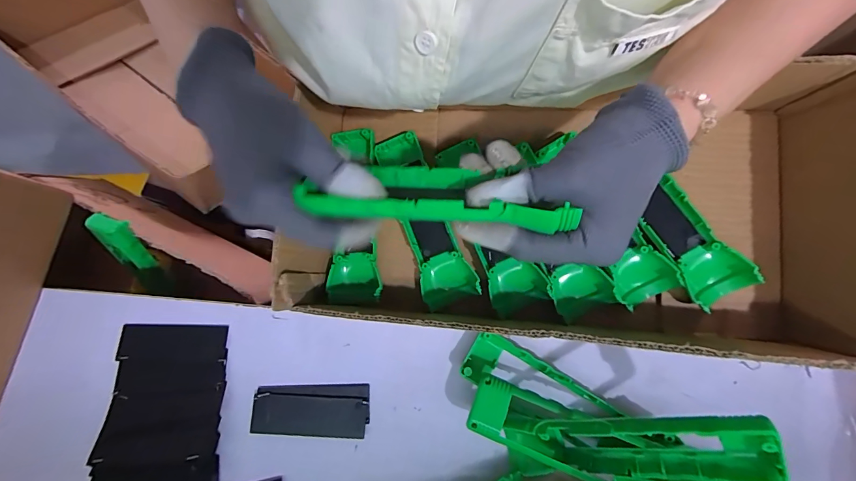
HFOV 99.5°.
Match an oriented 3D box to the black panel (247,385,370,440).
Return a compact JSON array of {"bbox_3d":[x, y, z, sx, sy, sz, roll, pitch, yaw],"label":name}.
[{"bbox_3d":[-0.095,0.138,0.292,0.093,0.006,0.038,-1,80,3],"label":"black panel"}]

